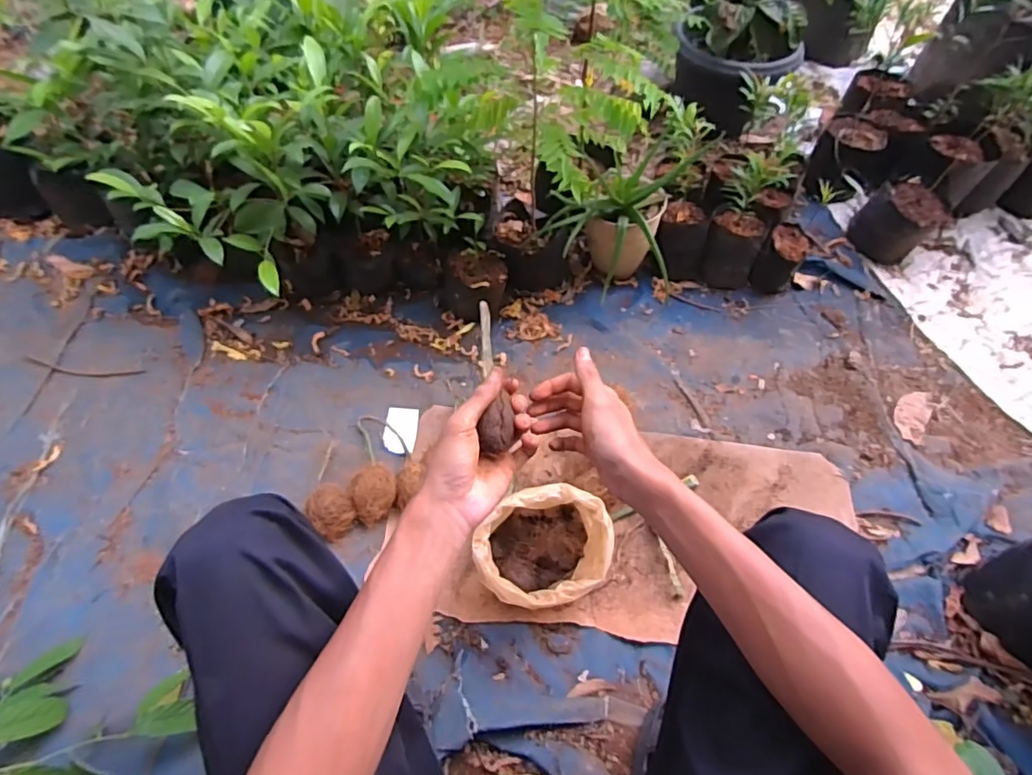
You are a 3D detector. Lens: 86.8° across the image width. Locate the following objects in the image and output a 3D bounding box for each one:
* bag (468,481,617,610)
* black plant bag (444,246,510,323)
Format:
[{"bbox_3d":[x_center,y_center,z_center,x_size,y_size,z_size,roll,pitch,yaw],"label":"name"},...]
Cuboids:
[{"bbox_3d":[0.042,0.255,0.839,0.194,0.155,0.162,-11,58,-6],"label":"bag"},{"bbox_3d":[-0.093,-0.221,1.186,0.145,0.110,0.108,2,57,2],"label":"black plant bag"}]

